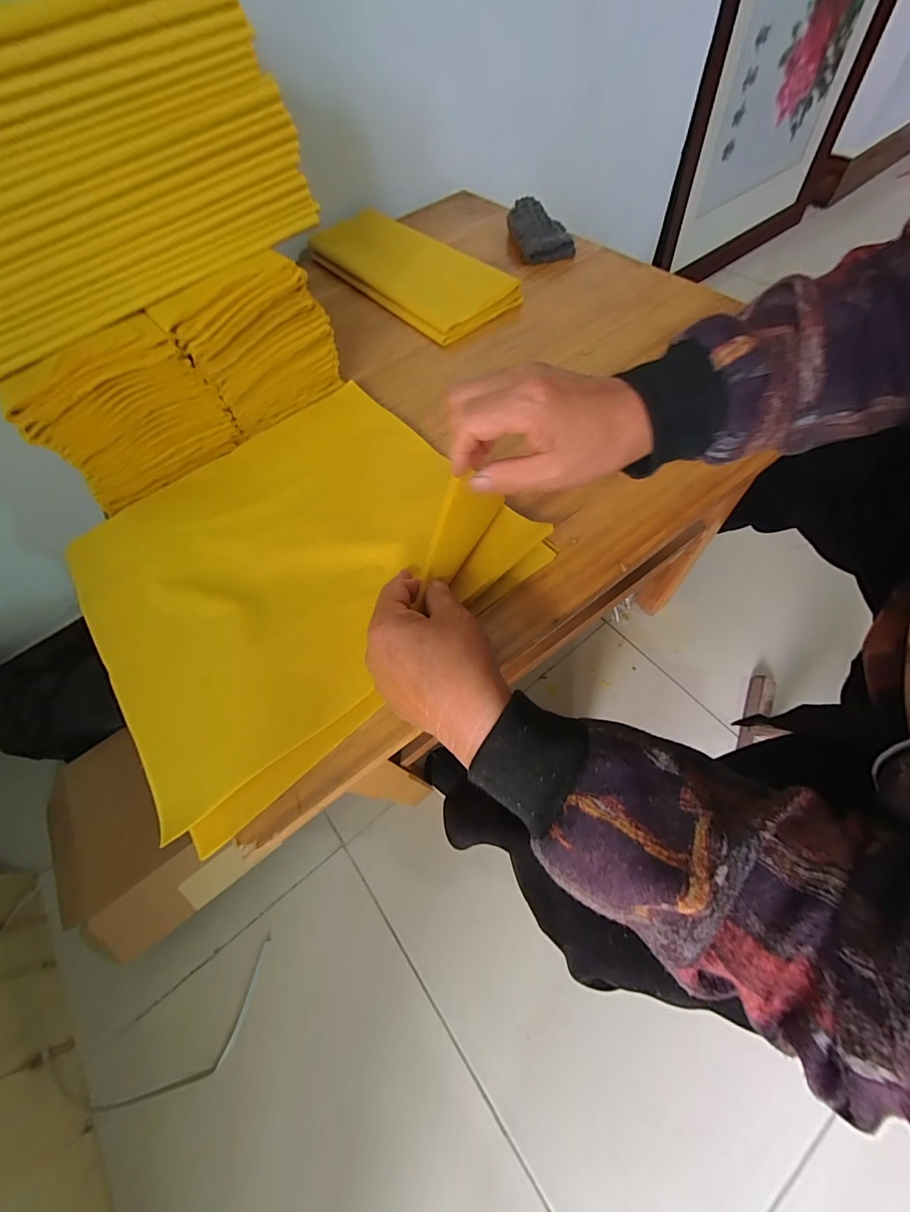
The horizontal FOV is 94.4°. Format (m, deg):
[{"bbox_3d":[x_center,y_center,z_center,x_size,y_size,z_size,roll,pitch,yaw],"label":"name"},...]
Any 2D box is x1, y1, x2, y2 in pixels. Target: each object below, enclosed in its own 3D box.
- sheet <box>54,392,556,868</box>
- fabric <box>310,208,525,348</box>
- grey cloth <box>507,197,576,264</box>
[{"bbox_3d":[-0.133,-0.051,0.332,0.311,0.047,0.294,-40,68,-15],"label":"sheet"},{"bbox_3d":[-0.060,-0.438,0.542,0.124,0.027,0.310,-37,64,-14],"label":"fabric"},{"bbox_3d":[0.110,-0.489,0.551,0.062,0.035,0.100,-17,61,-3],"label":"grey cloth"}]

